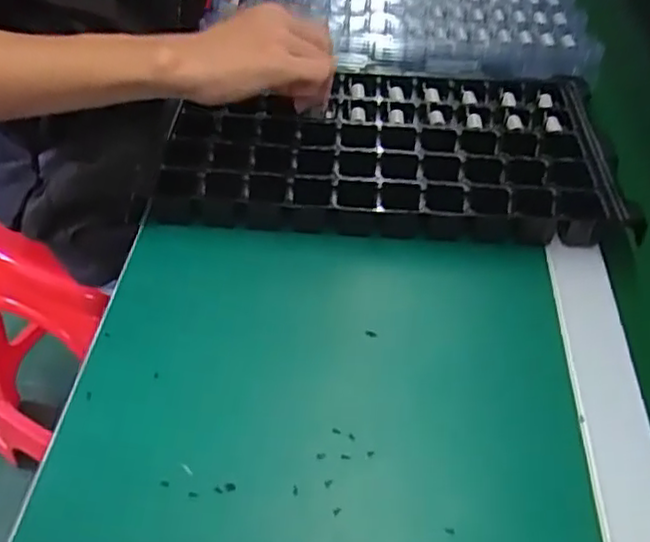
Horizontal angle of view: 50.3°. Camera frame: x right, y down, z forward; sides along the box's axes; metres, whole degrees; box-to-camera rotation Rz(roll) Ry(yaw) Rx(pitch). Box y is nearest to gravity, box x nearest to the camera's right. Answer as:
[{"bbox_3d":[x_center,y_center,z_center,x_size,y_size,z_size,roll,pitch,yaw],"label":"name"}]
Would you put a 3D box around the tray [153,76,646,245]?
[{"bbox_3d":[0.053,-0.106,0.556,0.340,0.026,0.189,5,51,2],"label":"tray"}]

